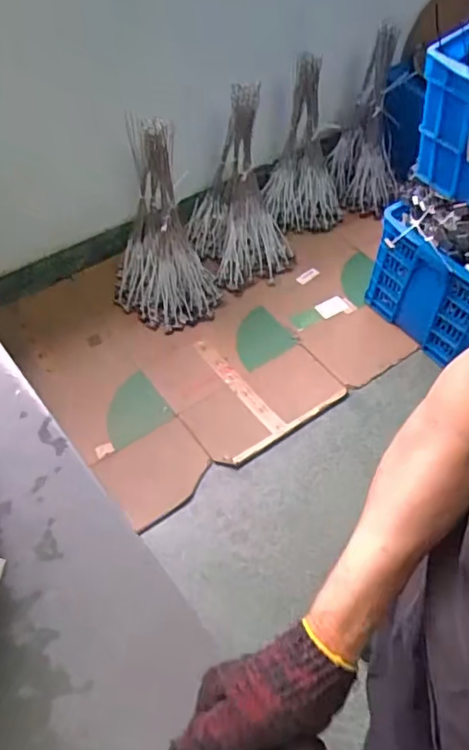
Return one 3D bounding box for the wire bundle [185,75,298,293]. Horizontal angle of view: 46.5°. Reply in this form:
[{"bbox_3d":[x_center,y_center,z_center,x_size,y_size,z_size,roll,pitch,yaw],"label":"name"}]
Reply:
[{"bbox_3d":[0.039,-0.602,1.747,0.293,0.554,0.310,-21,56,-15],"label":"wire bundle"}]

